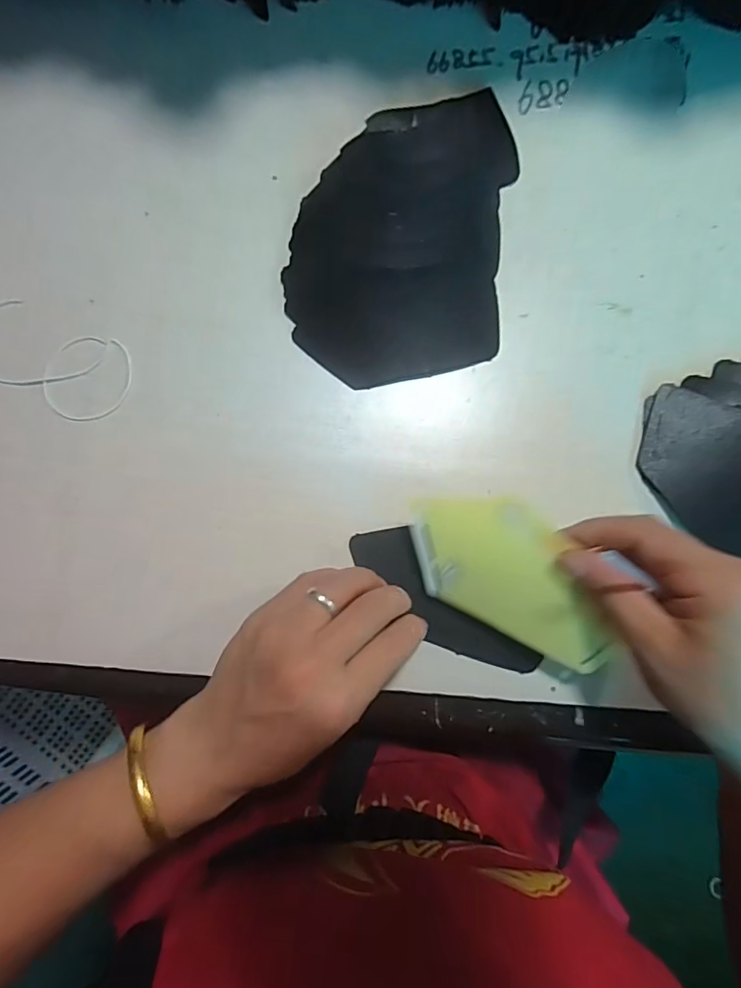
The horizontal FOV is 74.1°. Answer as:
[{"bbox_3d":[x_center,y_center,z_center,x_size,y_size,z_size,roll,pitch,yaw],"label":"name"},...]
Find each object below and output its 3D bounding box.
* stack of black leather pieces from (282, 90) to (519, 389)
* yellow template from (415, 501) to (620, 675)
[{"bbox_3d":[0.020,-0.175,0.324,0.138,0.021,0.202,7,84,1],"label":"stack of black leather pieces"},{"bbox_3d":[0.079,0.044,0.273,0.124,0.008,0.068,27,107,10],"label":"yellow template"}]

